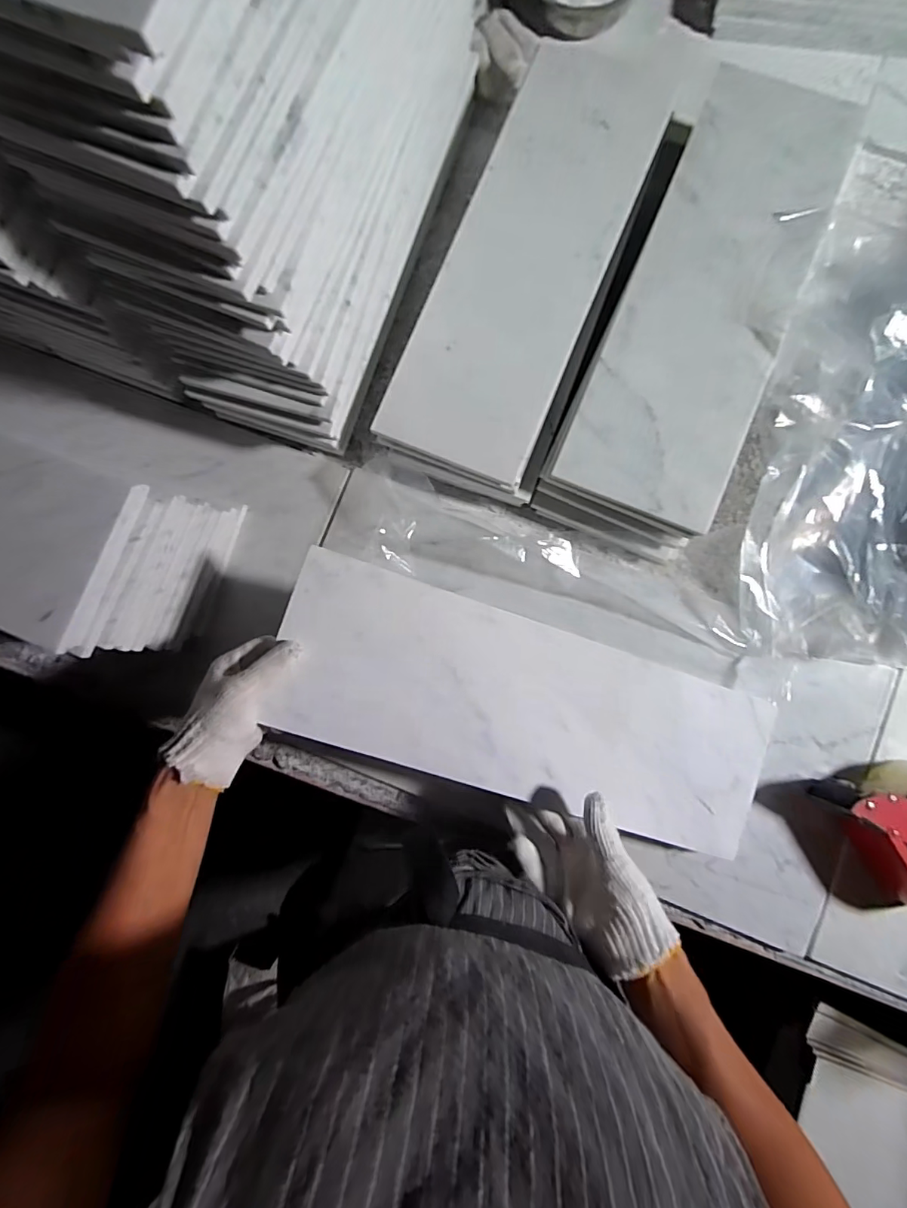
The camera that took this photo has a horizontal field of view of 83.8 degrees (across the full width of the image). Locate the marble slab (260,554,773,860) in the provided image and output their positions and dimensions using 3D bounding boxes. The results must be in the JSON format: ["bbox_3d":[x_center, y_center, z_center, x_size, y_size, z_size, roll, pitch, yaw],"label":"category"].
[{"bbox_3d":[0.072,0.097,0.447,0.444,0.016,0.149,19,87,-8],"label":"marble slab"}]

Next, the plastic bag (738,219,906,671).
[{"bbox_3d":[0.441,-0.151,0.486,0.261,0.089,0.417,8,86,5],"label":"plastic bag"}]

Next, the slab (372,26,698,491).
[{"bbox_3d":[0.085,-0.373,0.517,0.155,0.019,0.495,21,87,6],"label":"slab"}]

